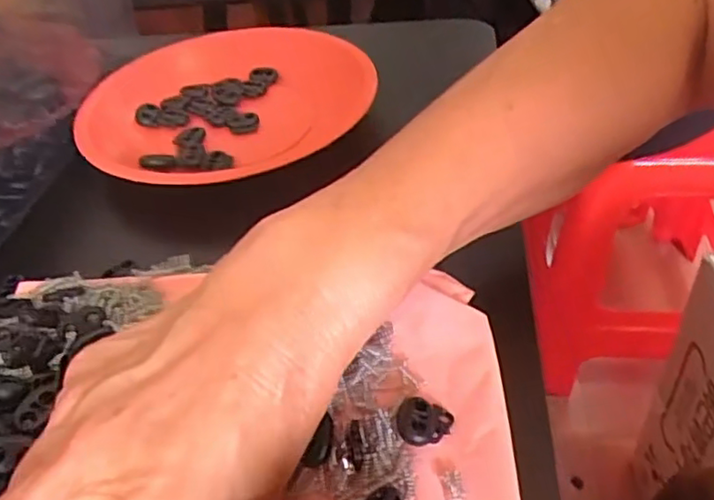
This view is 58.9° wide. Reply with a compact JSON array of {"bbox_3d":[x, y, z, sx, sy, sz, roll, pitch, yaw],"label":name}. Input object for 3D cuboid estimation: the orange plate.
[{"bbox_3d":[-0.092,-0.102,0.438,0.170,0.031,0.193,31,55,33],"label":"orange plate"}]

